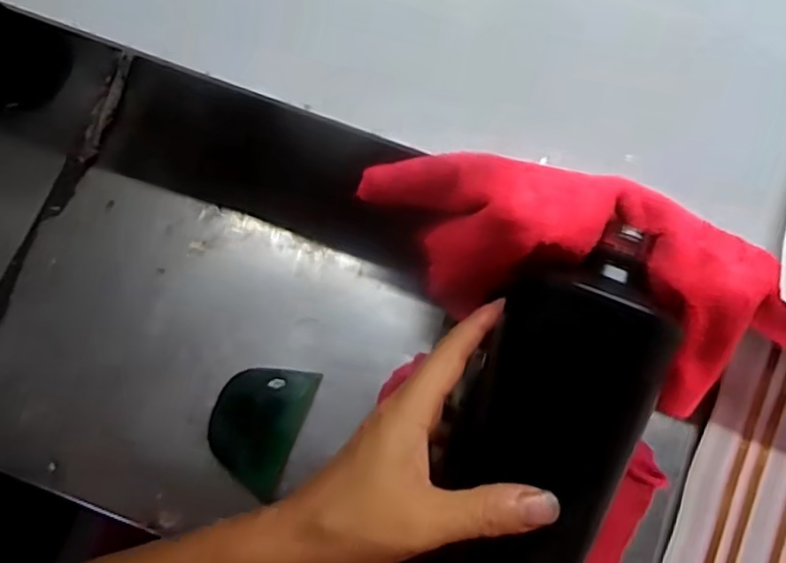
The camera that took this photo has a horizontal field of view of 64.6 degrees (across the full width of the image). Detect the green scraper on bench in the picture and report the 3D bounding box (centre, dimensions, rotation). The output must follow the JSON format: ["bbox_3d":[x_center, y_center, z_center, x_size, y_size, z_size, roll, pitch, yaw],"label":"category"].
[{"bbox_3d":[-0.087,0.090,0.398,0.056,0.008,0.079,19,83,4],"label":"green scraper on bench"}]

